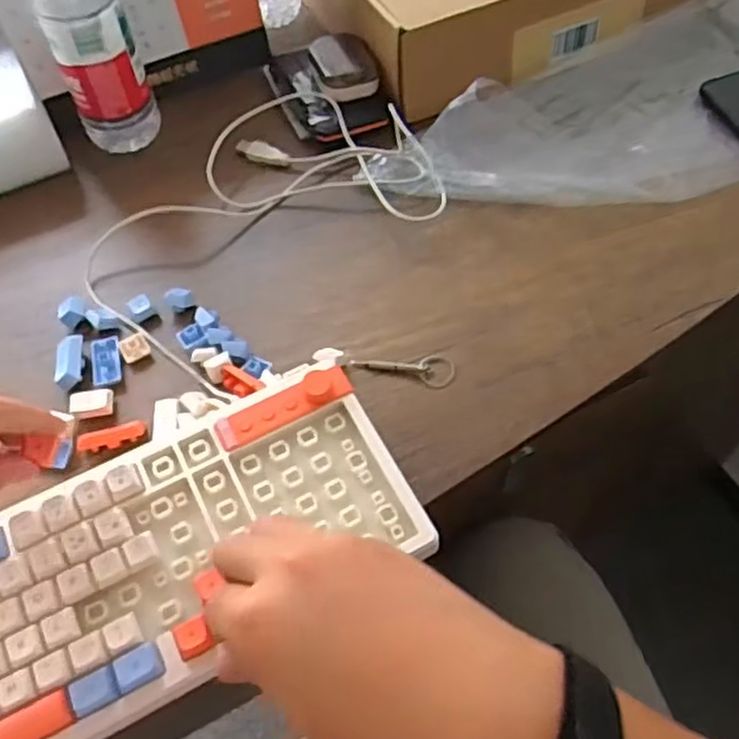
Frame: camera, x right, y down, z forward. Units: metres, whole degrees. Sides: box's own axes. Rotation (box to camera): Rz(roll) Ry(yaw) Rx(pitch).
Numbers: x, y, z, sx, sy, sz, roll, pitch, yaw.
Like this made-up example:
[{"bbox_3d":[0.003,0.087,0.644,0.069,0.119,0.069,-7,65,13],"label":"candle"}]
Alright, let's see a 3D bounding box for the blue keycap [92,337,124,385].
[{"bbox_3d":[-0.183,-0.007,0.507,0.019,0.009,0.035,-8,57,-2],"label":"blue keycap"}]

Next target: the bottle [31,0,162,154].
[{"bbox_3d":[-0.222,-0.271,0.563,0.061,0.221,0.058,-24,59,-11],"label":"bottle"}]

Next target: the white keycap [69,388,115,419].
[{"bbox_3d":[-0.186,0.023,0.487,0.028,0.009,0.018,-11,57,-3],"label":"white keycap"}]

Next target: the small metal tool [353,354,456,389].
[{"bbox_3d":[0.024,-0.005,0.497,0.070,0.004,0.024,14,59,12],"label":"small metal tool"}]

